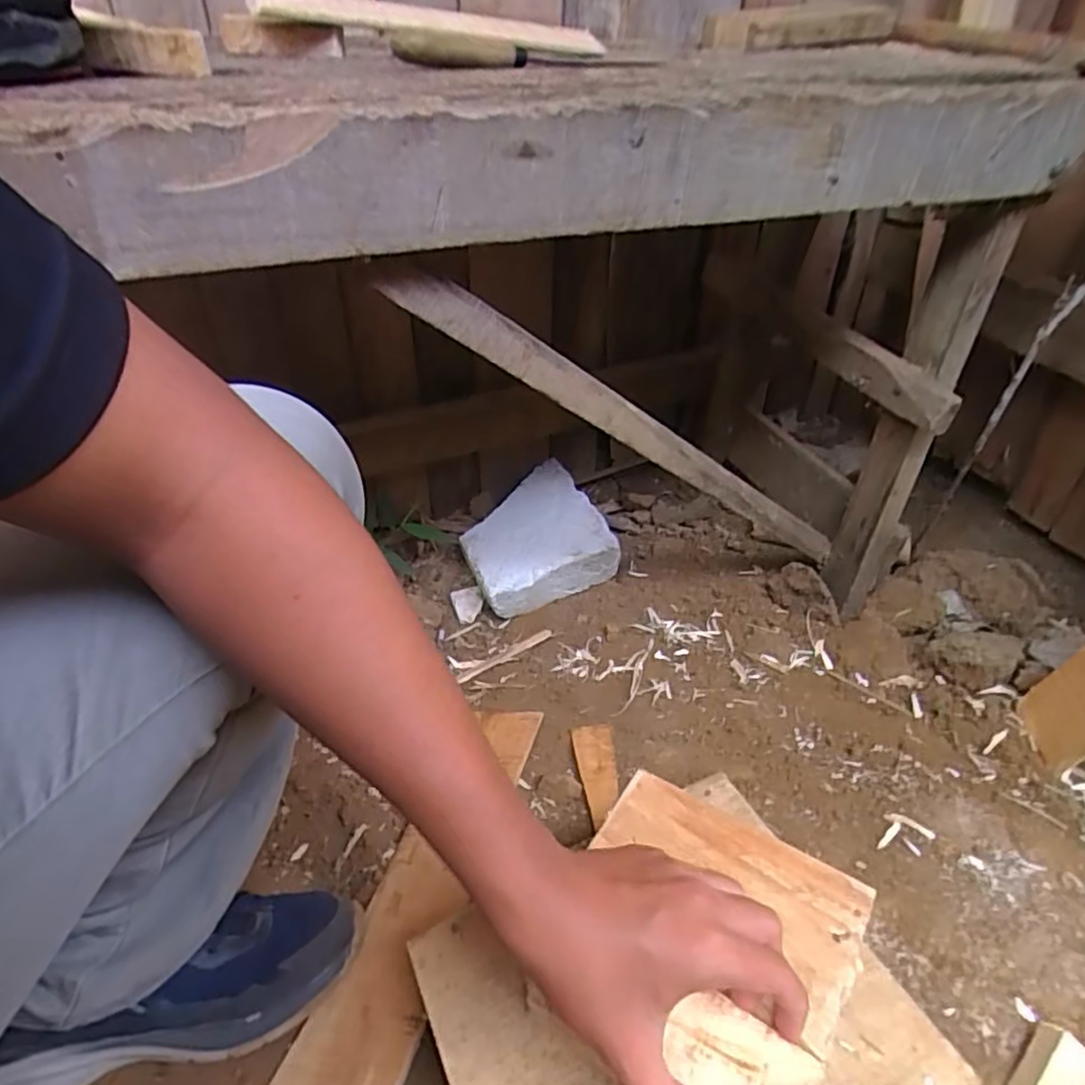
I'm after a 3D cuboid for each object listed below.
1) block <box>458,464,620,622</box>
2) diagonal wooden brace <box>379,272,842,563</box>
[{"bbox_3d":[-0.018,-0.006,0.968,0.199,0.072,0.194,-19,44,-18],"label":"block"},{"bbox_3d":[0.135,-0.090,0.668,0.683,0.033,0.020,21,26,-41],"label":"diagonal wooden brace"}]

